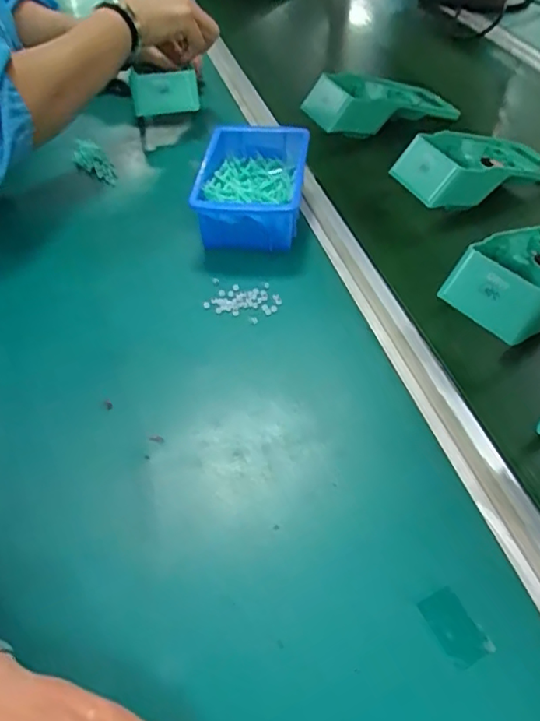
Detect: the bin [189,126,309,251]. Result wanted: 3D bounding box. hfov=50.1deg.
[{"bbox_3d":[-0.016,-0.176,0.573,0.096,0.055,0.159,5,48,5],"label":"bin"}]

